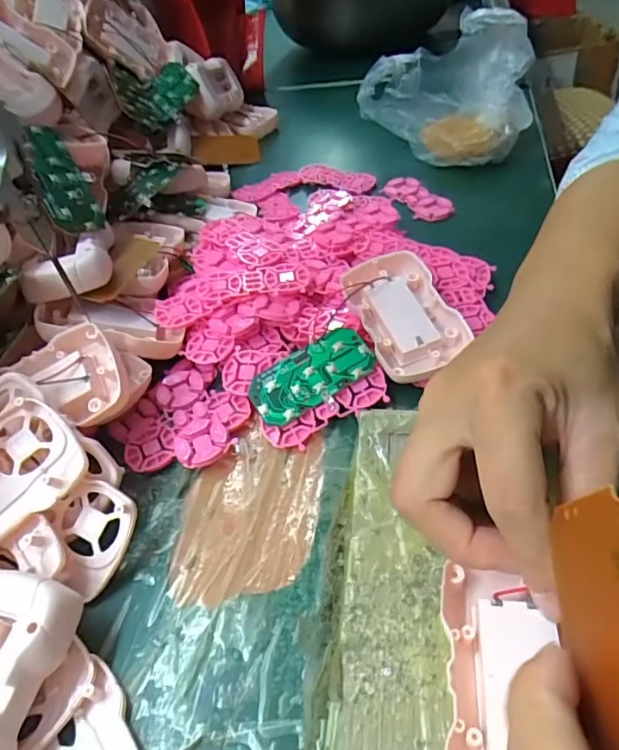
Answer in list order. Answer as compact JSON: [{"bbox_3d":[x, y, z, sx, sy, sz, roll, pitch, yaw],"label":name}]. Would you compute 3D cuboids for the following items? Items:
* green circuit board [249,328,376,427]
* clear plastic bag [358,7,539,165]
[{"bbox_3d":[0.001,0.000,0.303,0.073,0.004,0.037,-31,63,-7],"label":"green circuit board"},{"bbox_3d":[0.121,-0.248,0.453,0.144,0.098,0.112,8,49,17],"label":"clear plastic bag"}]

